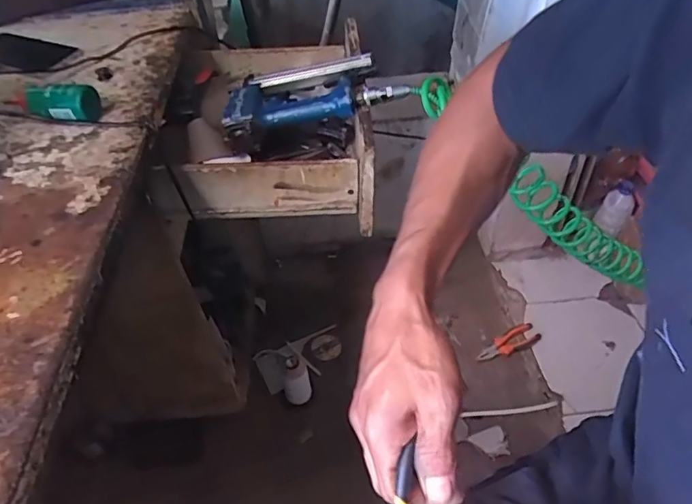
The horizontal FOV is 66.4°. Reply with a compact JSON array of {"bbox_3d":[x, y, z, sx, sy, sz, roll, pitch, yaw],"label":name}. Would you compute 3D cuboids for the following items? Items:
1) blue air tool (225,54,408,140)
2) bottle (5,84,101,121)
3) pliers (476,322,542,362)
[{"bbox_3d":[-0.051,-0.220,0.719,0.227,0.042,0.123,-9,46,-6],"label":"blue air tool"},{"bbox_3d":[-0.349,-0.177,0.624,0.106,0.038,0.030,0,47,6],"label":"bottle"},{"bbox_3d":[0.375,0.215,1.241,0.163,0.018,0.061,-23,49,-15],"label":"pliers"}]

